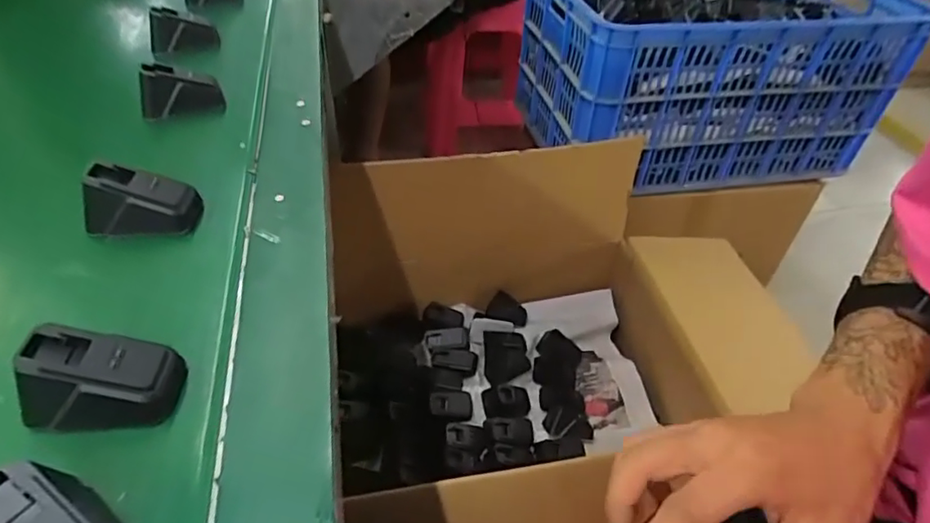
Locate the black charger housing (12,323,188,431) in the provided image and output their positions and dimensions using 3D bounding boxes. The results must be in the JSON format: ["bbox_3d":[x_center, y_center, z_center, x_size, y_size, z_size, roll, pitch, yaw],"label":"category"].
[{"bbox_3d":[-0.178,0.057,0.279,0.068,0.042,0.036,-2,44,-6],"label":"black charger housing"}]

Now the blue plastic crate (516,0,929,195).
[{"bbox_3d":[0.425,-0.374,1.059,0.581,0.286,0.413,-3,44,-7],"label":"blue plastic crate"}]

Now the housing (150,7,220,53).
[{"bbox_3d":[-0.307,-0.253,0.612,0.066,0.039,0.032,-9,45,-13],"label":"housing"}]

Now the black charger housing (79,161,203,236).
[{"bbox_3d":[-0.223,-0.043,0.386,0.065,0.042,0.032,-2,44,-6],"label":"black charger housing"}]

